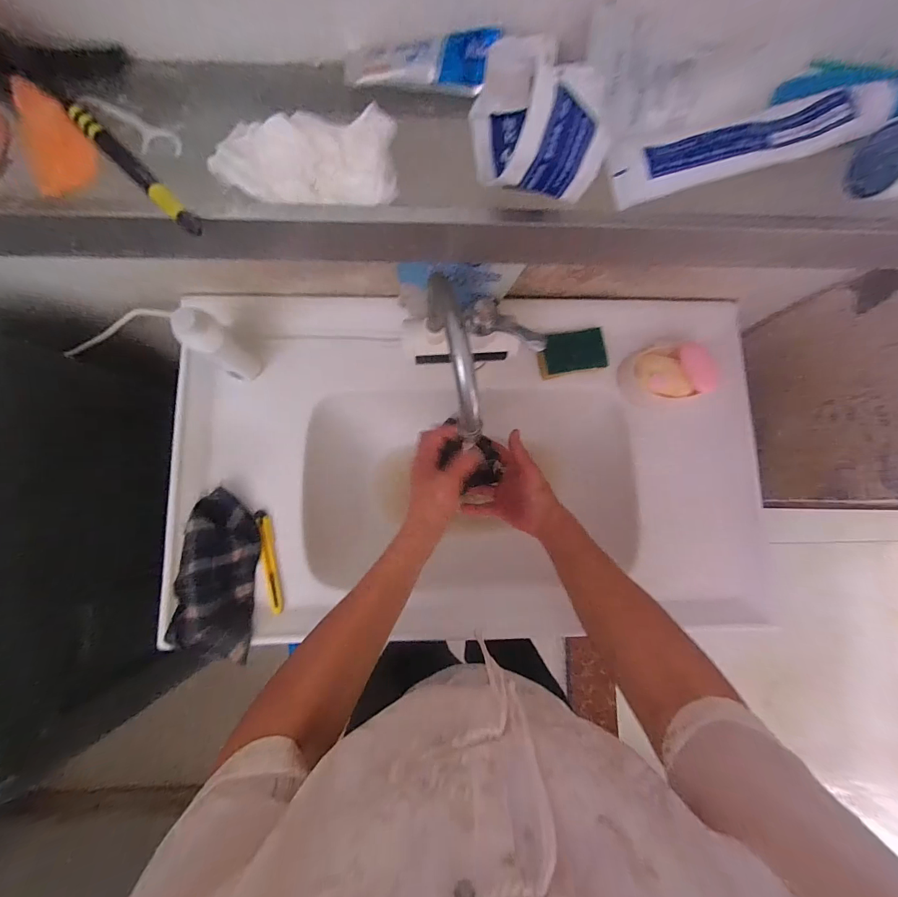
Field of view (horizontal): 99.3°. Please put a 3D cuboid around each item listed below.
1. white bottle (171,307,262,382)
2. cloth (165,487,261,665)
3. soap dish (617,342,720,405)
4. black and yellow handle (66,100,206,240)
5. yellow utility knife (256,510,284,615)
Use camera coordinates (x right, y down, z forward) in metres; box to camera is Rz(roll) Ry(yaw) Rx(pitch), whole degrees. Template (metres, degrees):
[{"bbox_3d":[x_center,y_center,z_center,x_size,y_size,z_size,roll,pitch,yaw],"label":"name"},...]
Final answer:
[{"bbox_3d":[-0.288,-0.128,0.485,0.042,0.137,0.045,0,82,-2],"label":"white bottle"},{"bbox_3d":[-0.306,0.162,0.501,0.095,0.044,0.203,-1,82,-2],"label":"cloth"},{"bbox_3d":[0.326,-0.112,0.563,0.126,0.033,0.083,-5,83,-3],"label":"soap dish"},{"bbox_3d":[-0.185,-0.163,0.226,0.108,0.009,0.010,44,83,4],"label":"black and yellow handle"},{"bbox_3d":[-0.243,0.152,0.517,0.018,0.013,0.135,-12,83,-4],"label":"yellow utility knife"}]

